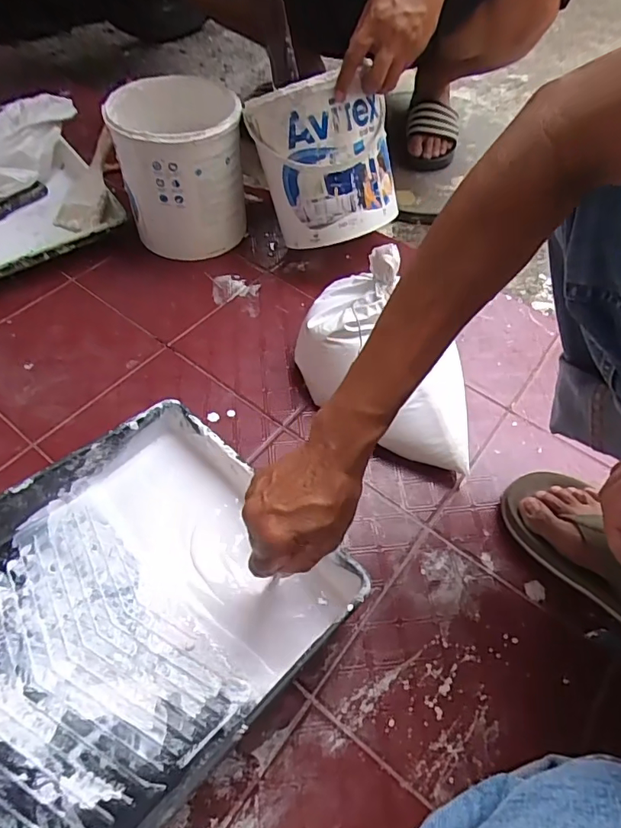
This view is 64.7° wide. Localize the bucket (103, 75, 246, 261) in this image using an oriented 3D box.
[{"bbox_3d":[-0.186,-0.353,0.722,0.162,0.193,0.162,2,55,-2],"label":"bucket"}]

